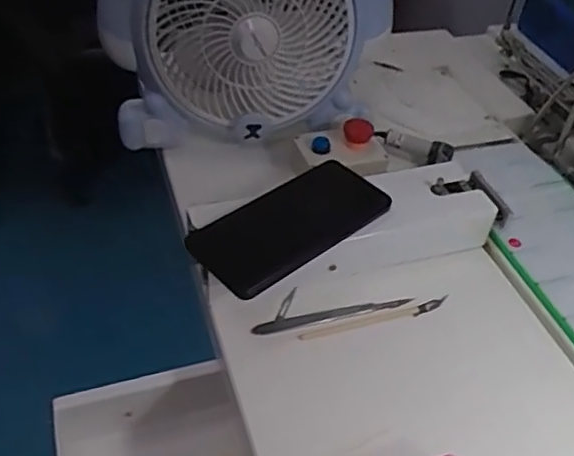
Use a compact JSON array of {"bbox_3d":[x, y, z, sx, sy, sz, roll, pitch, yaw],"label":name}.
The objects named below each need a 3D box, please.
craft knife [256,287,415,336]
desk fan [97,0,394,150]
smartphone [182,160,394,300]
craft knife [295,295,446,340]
[{"bbox_3d":[0.034,0.061,0.503,0.128,0.004,0.033,-10,46,-16],"label":"craft knife"},{"bbox_3d":[-0.038,-0.204,0.583,0.260,0.230,0.121,-12,46,-18],"label":"desk fan"},{"bbox_3d":[0.005,-0.004,0.499,0.159,0.014,0.079,-29,53,-31],"label":"smartphone"},{"bbox_3d":[0.071,0.071,0.495,0.127,0.004,0.009,-11,46,-17],"label":"craft knife"}]

